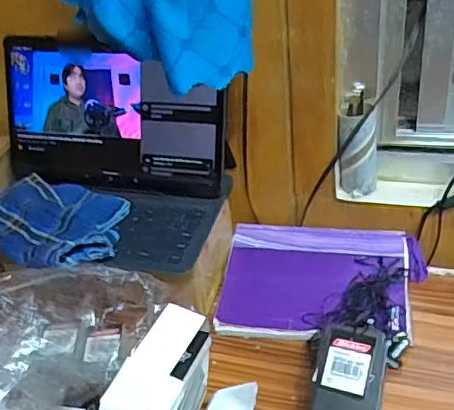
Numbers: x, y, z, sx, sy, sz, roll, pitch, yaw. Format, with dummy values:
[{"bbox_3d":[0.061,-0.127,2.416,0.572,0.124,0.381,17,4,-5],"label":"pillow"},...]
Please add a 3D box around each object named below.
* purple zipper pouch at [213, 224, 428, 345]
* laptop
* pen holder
[{"bbox_3d":[0.105,0.081,0.630,0.216,0.032,0.146,2,36,11],"label":"purple zipper pouch"},{"bbox_3d":[-0.146,-0.058,0.594,0.269,0.149,0.180,6,37,17],"label":"laptop"},{"bbox_3d":[0.150,-0.064,0.644,0.042,0.103,0.044,5,37,16],"label":"pen holder"}]

